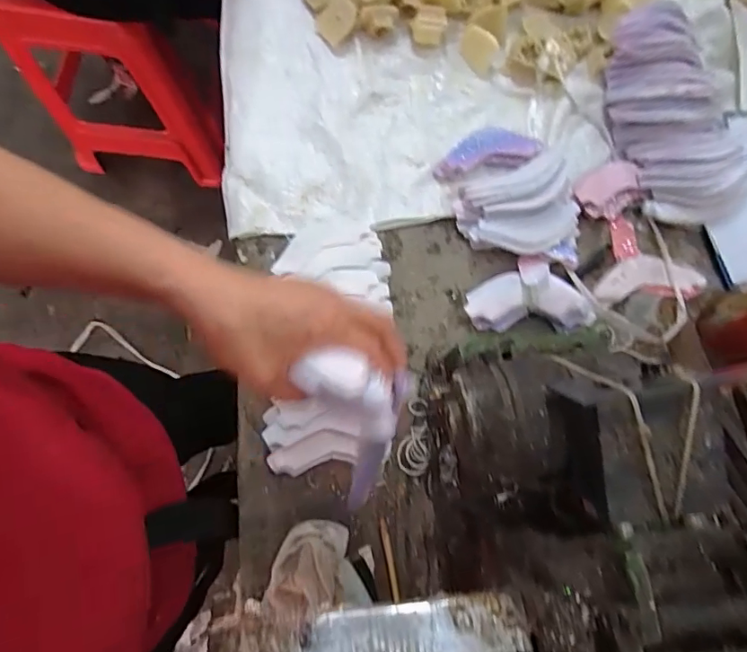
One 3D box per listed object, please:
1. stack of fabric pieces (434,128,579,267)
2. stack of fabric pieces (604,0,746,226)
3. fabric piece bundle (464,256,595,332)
[{"bbox_3d":[0.154,-0.141,0.546,0.129,0.048,0.175,-25,81,-5],"label":"stack of fabric pieces"},{"bbox_3d":[0.343,-0.246,0.571,0.137,0.043,0.260,-3,80,-1],"label":"stack of fabric pieces"},{"bbox_3d":[0.163,-0.035,0.535,0.124,0.031,0.076,-2,80,-1],"label":"fabric piece bundle"}]

